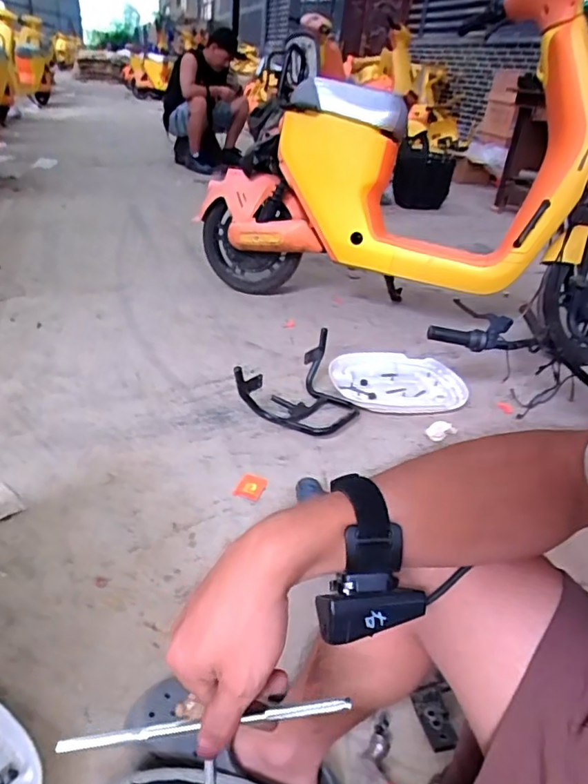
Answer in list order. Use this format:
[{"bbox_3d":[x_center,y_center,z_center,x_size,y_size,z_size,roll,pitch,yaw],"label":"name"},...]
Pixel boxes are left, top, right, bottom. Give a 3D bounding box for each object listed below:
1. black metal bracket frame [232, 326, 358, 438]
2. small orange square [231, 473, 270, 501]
[{"bbox_3d":[0.045,-0.005,1.268,0.214,0.137,0.336,26,37,28],"label":"black metal bracket frame"},{"bbox_3d":[-0.088,0.192,1.060,0.054,0.009,0.064,16,33,15],"label":"small orange square"}]

